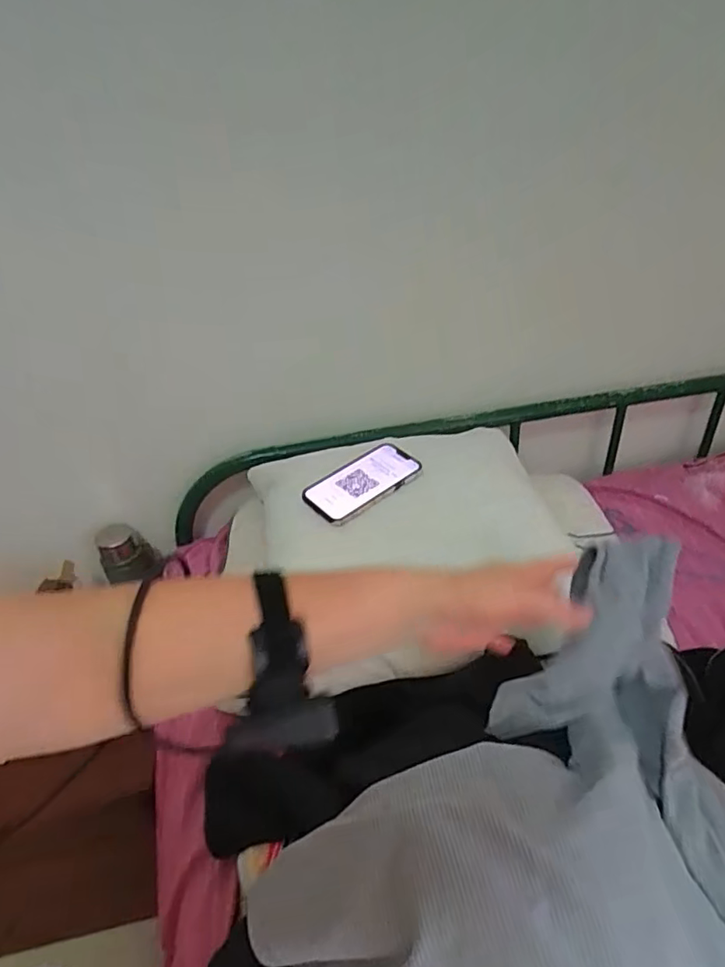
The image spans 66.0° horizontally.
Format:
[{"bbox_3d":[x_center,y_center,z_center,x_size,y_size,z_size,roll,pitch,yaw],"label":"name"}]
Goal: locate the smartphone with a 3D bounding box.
[{"bbox_3d":[0.002,-0.002,0.748,0.150,0.017,0.080,-34,56,-22],"label":"smartphone"}]

